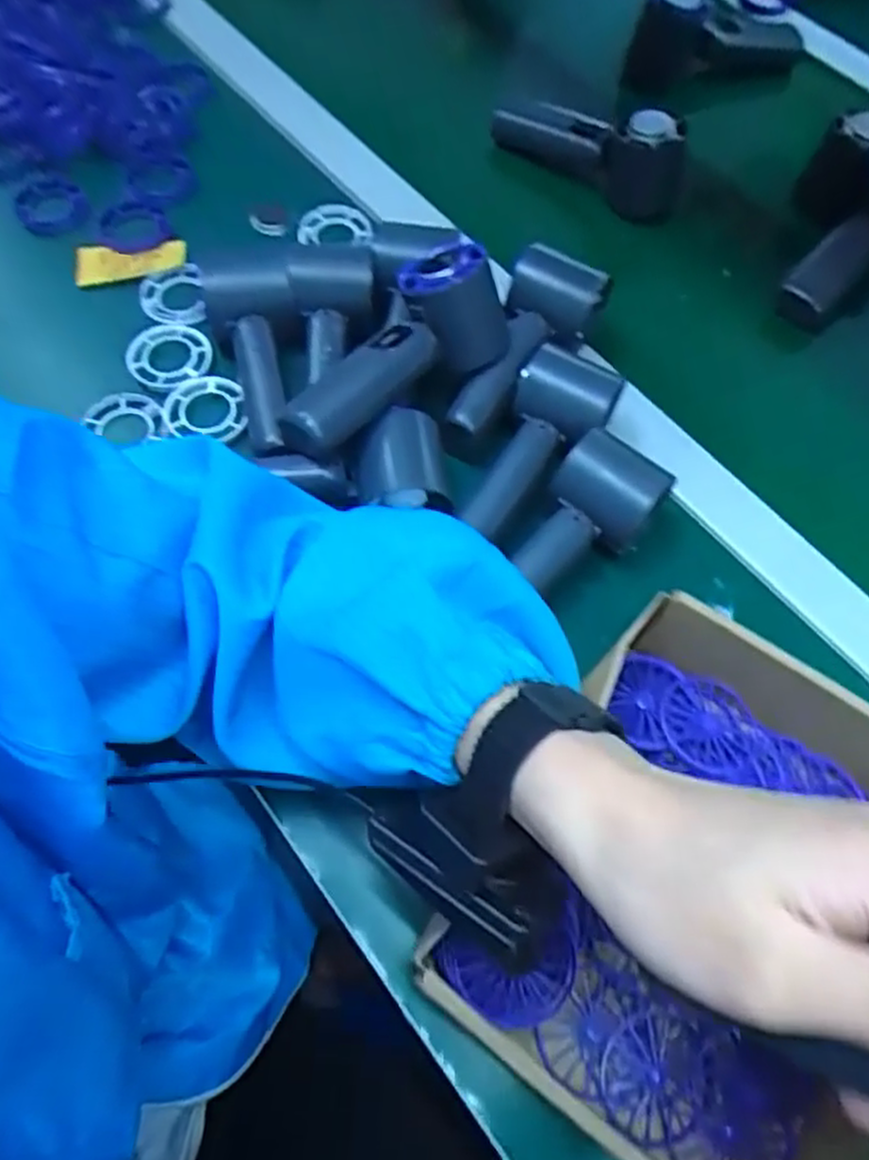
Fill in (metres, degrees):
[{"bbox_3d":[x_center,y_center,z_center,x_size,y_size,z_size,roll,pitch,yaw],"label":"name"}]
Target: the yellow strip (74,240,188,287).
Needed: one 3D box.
[{"bbox_3d":[-0.203,-0.213,0.503,0.072,0.011,0.031,-7,65,-7],"label":"yellow strip"}]

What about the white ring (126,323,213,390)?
[{"bbox_3d":[-0.165,-0.141,0.470,0.050,0.008,0.048,-1,64,-4],"label":"white ring"}]

